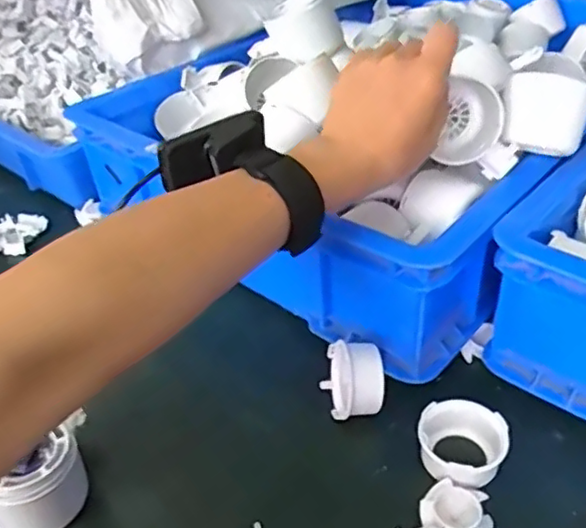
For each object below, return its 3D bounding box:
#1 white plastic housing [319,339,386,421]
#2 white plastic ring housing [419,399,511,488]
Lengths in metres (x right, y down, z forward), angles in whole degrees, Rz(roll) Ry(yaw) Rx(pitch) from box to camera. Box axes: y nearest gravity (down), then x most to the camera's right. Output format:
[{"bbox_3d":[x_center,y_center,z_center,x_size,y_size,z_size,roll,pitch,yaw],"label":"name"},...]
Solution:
[{"bbox_3d":[0.042,0.080,0.436,0.043,0.047,0.048,-1,39,7],"label":"white plastic housing"},{"bbox_3d":[0.109,0.118,0.401,0.054,0.028,0.055,-4,38,3],"label":"white plastic ring housing"}]

